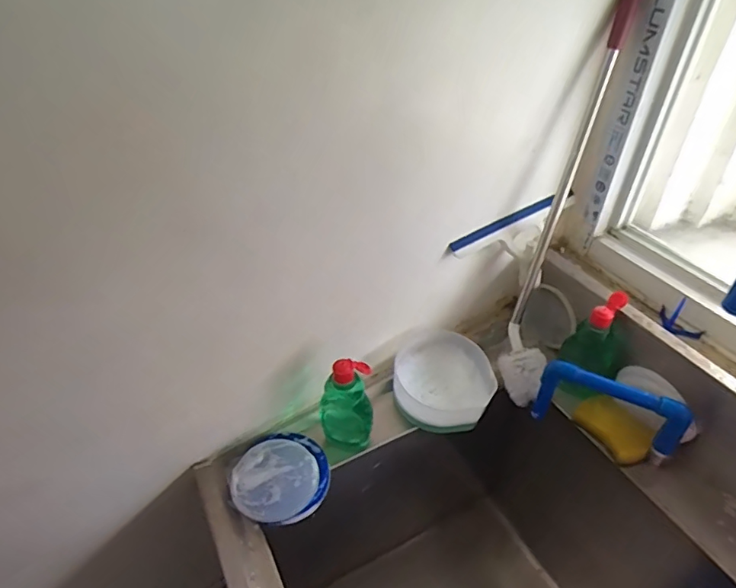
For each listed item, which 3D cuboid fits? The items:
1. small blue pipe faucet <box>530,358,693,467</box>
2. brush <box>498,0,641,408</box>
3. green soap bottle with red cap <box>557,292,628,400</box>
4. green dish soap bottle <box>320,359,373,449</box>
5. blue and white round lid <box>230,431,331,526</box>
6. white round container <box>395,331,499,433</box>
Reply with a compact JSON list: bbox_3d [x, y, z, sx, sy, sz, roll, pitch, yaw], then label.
[{"bbox_3d":[0.321,0.155,0.672,0.178,0.100,0.023,19,44,21],"label":"small blue pipe faucet"},{"bbox_3d":[0.287,-0.125,0.710,0.072,0.601,0.077,18,17,21],"label":"brush"},{"bbox_3d":[0.335,0.089,0.752,0.081,0.183,0.059,9,41,11],"label":"green soap bottle with red cap"},{"bbox_3d":[-0.027,0.149,0.664,0.063,0.148,0.051,-20,44,-21],"label":"green dish soap bottle"},{"bbox_3d":[-0.113,0.236,0.649,0.114,0.026,0.121,0,40,0],"label":"blue and white round lid"},{"bbox_3d":[0.114,0.125,0.761,0.142,0.062,0.148,0,40,0],"label":"white round container"}]

